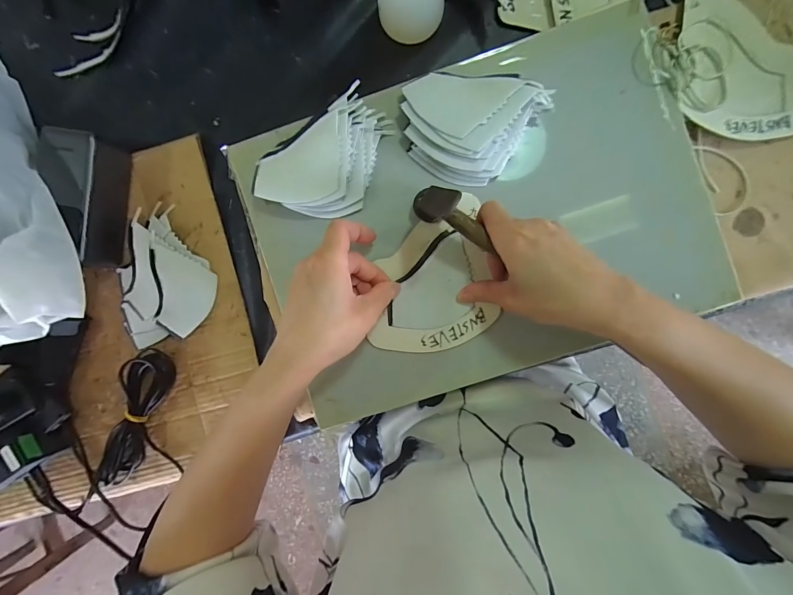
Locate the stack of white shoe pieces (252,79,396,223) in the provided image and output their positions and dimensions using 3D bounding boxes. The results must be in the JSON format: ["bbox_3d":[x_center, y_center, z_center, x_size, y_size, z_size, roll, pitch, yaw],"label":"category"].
[{"bbox_3d":[-0.066,-0.133,0.311,0.094,0.020,0.115,23,94,2],"label":"stack of white shoe pieces"}]

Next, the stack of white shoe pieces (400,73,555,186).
[{"bbox_3d":[0.067,-0.149,0.298,0.122,0.025,0.085,9,93,3],"label":"stack of white shoe pieces"}]

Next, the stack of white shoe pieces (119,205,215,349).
[{"bbox_3d":[-0.259,-0.023,0.364,0.107,0.019,0.135,-21,90,5],"label":"stack of white shoe pieces"}]

